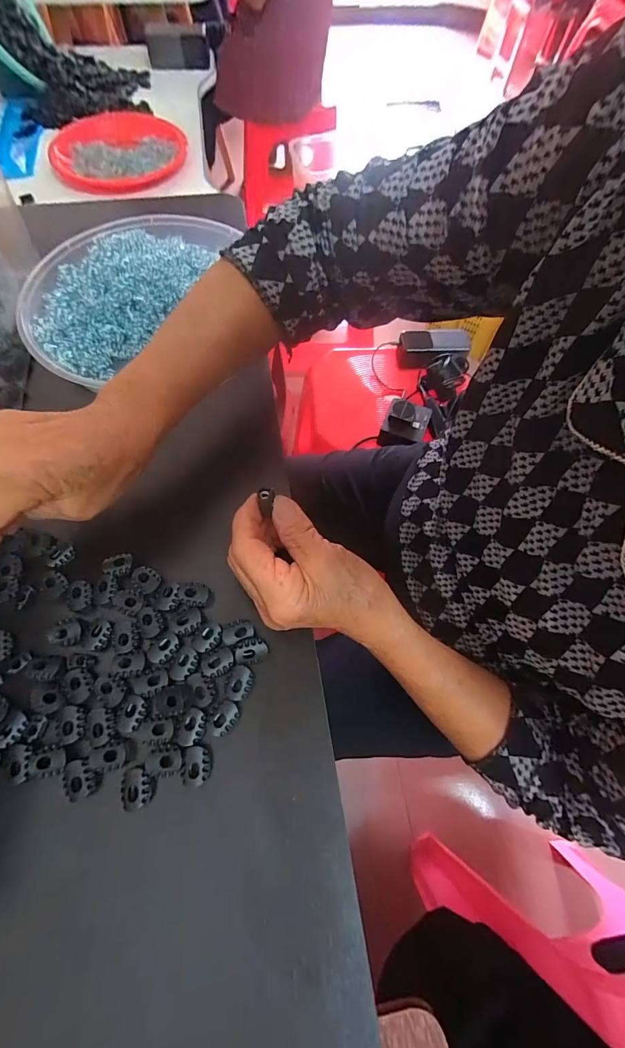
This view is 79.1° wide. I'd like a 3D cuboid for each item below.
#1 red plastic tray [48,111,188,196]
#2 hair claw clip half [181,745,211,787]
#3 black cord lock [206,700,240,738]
[{"bbox_3d":[-0.339,-0.658,0.667,0.219,0.026,0.192,-11,69,-5],"label":"red plastic tray"},{"bbox_3d":[-0.071,0.145,0.228,0.017,0.008,0.020,-7,69,-4],"label":"hair claw clip half"},{"bbox_3d":[-0.056,0.123,0.239,0.015,0.005,0.022,36,72,12],"label":"black cord lock"}]

